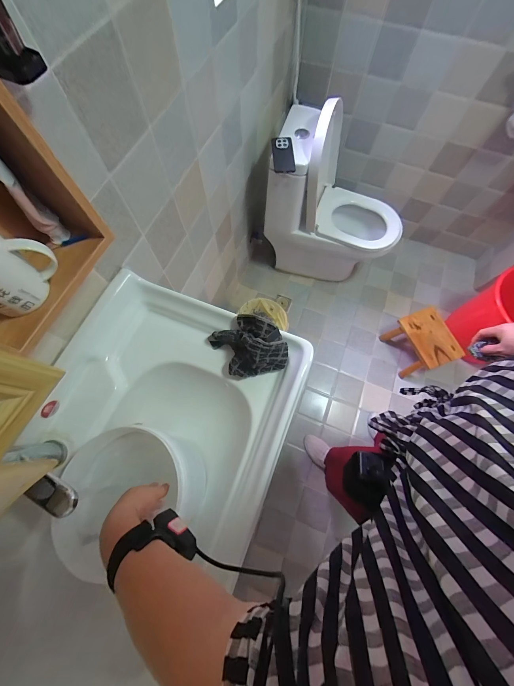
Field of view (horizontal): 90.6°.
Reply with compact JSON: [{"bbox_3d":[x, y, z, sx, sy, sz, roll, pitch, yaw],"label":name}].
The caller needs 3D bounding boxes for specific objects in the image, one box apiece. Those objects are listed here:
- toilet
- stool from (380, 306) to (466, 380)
[{"bbox_3d":[0.375,-0.627,1.264,0.642,0.701,0.351,10,70,2],"label":"toilet"},{"bbox_3d":[0.852,-0.005,1.338,0.252,0.170,0.285,-16,71,-7],"label":"stool"}]

